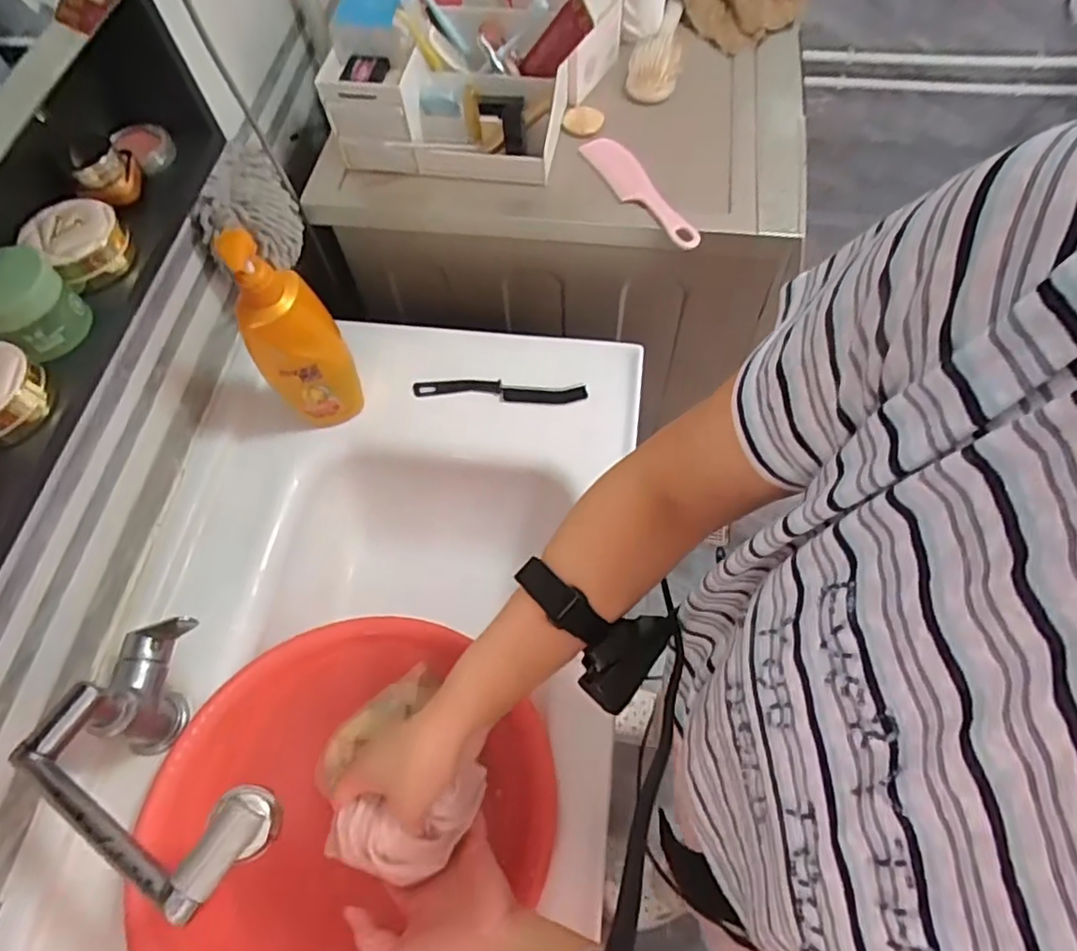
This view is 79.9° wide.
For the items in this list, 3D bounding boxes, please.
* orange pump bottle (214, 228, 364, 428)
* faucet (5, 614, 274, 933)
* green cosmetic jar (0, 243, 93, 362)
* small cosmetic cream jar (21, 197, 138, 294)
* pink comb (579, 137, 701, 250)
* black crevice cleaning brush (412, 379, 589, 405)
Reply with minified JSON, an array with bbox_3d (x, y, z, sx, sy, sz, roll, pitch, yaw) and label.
[{"bbox_3d":[-0.255,-0.145,0.668,0.086,0.244,0.048,-18,63,-7],"label":"orange pump bottle"},{"bbox_3d":[-0.286,0.225,0.540,0.234,0.213,0.121,27,66,15],"label":"faucet"},{"bbox_3d":[-0.361,-0.120,0.454,0.056,0.054,0.062,35,69,19],"label":"green cosmetic jar"},{"bbox_3d":[-0.351,-0.179,0.499,0.060,0.044,0.061,-1,62,2],"label":"small cosmetic cream jar"},{"bbox_3d":[0.115,-0.327,0.736,0.047,0.013,0.201,-26,64,-11],"label":"pink comb"},{"bbox_3d":[-0.048,-0.103,0.785,0.210,0.014,0.024,3,62,4],"label":"black crevice cleaning brush"}]

